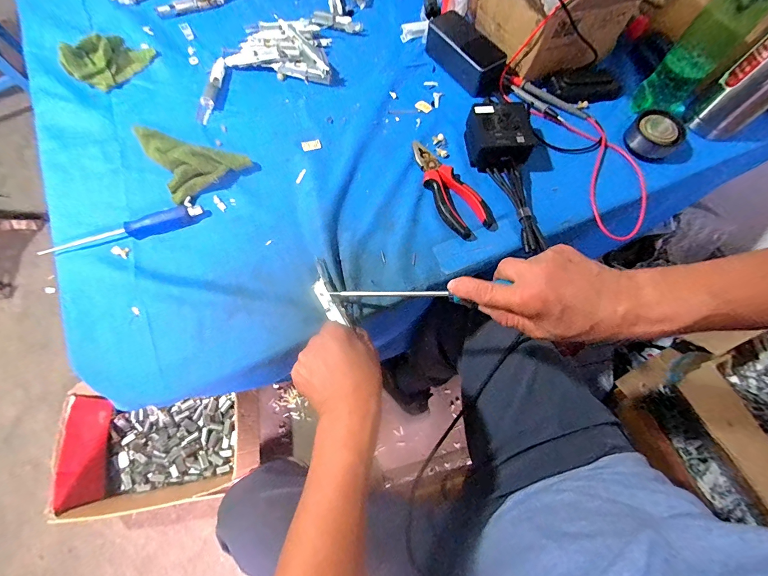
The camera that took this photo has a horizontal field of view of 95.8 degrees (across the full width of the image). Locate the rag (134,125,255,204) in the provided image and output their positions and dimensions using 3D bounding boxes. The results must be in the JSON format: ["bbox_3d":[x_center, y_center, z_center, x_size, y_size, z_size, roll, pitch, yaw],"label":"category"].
[{"bbox_3d":[-0.264,-0.191,0.466,0.103,0.038,0.136,-37,75,-13],"label":"rag"}]

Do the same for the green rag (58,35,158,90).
[{"bbox_3d":[-0.409,-0.344,0.516,0.113,0.040,0.061,-41,76,-14],"label":"green rag"}]

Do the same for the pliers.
[{"bbox_3d":[0.089,-0.135,0.464,0.063,0.019,0.155,-26,73,-10],"label":"pliers"}]

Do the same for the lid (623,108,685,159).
[{"bbox_3d":[0.384,-0.218,0.493,0.061,0.029,0.065,0,70,-1],"label":"lid"}]

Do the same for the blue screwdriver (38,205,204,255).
[{"bbox_3d":[-0.315,-0.073,0.426,0.170,0.021,0.026,-18,72,-8],"label":"blue screwdriver"}]

